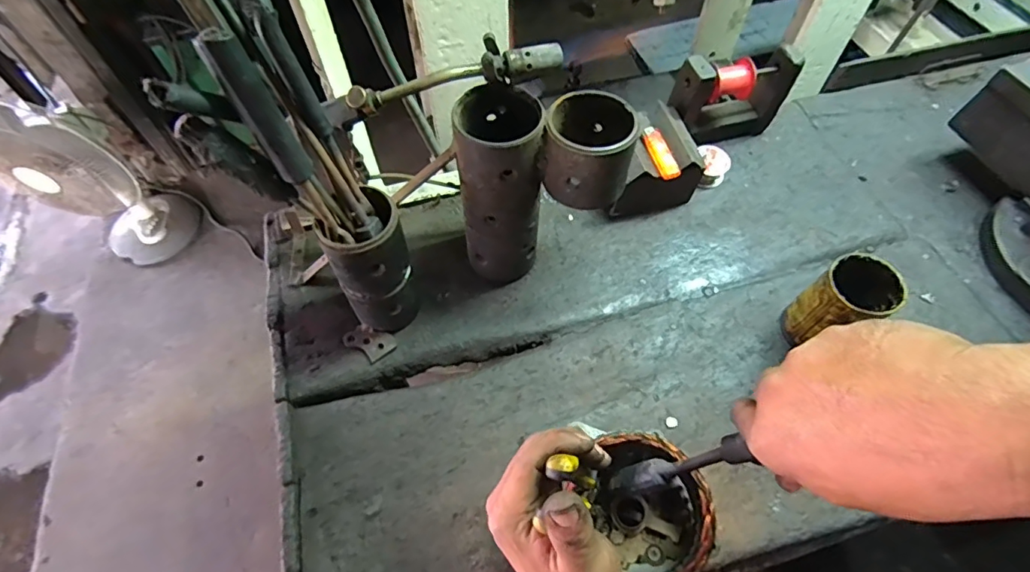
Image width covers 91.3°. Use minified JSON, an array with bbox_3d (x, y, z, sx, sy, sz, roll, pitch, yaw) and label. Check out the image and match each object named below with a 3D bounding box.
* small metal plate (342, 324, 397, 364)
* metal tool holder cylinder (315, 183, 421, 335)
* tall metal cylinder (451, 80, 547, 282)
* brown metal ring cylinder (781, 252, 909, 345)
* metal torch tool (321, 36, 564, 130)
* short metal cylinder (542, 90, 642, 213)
[{"bbox_3d":[-0.174,0.066,0.602,0.057,0.004,0.037,31,77,12],"label":"small metal plate"},{"bbox_3d":[-0.151,-0.016,0.551,0.079,0.172,0.063,-26,61,-15],"label":"metal tool holder cylinder"},{"bbox_3d":[-0.016,-0.107,0.574,0.088,0.217,0.100,-5,58,-3],"label":"tall metal cylinder"},{"bbox_3d":[0.364,0.024,0.566,0.082,0.115,0.073,-31,63,-17],"label":"brown metal ring cylinder"},{"bbox_3d":[-0.069,-0.194,0.479,0.232,0.056,0.033,-9,58,-5],"label":"metal torch tool"},{"bbox_3d":[0.073,-0.131,0.500,0.085,0.079,0.082,17,60,11],"label":"short metal cylinder"}]

